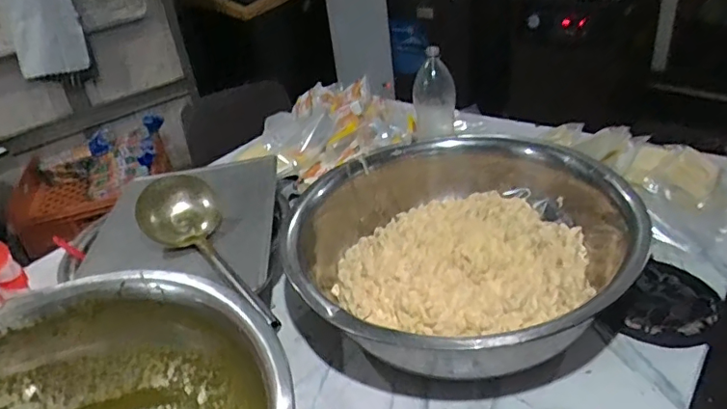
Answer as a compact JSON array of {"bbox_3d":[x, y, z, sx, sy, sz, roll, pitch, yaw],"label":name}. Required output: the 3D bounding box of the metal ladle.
[{"bbox_3d":[-0.253,0.082,0.846,0.135,0.094,0.384,-22,35,-21],"label":"metal ladle"}]

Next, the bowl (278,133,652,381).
[{"bbox_3d":[0.144,0.072,0.881,0.492,0.182,0.490,-5,32,3],"label":"bowl"}]

